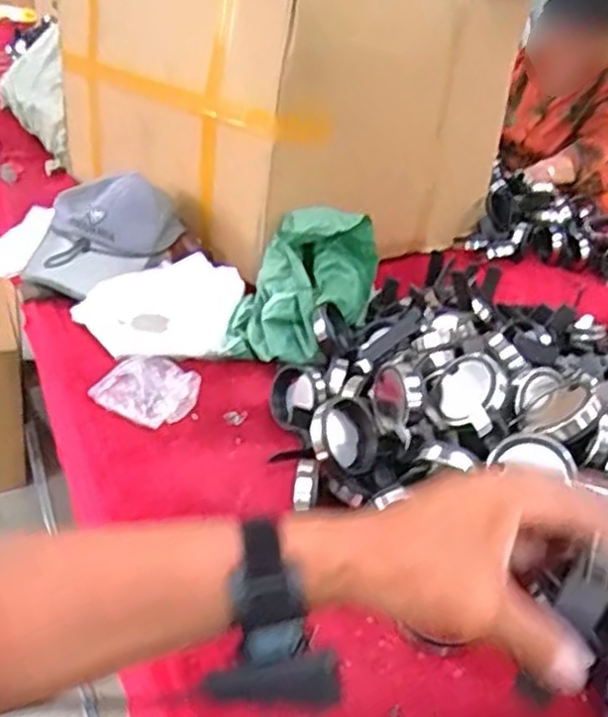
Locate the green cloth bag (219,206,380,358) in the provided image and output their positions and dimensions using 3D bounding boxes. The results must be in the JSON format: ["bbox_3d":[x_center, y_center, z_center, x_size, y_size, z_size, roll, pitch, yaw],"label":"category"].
[{"bbox_3d":[0.007,-0.105,0.951,0.138,0.121,0.272,22,49,24],"label":"green cloth bag"}]

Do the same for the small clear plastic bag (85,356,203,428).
[{"bbox_3d":[-0.174,0.037,0.808,0.099,0.033,0.087,22,35,22],"label":"small clear plastic bag"}]

